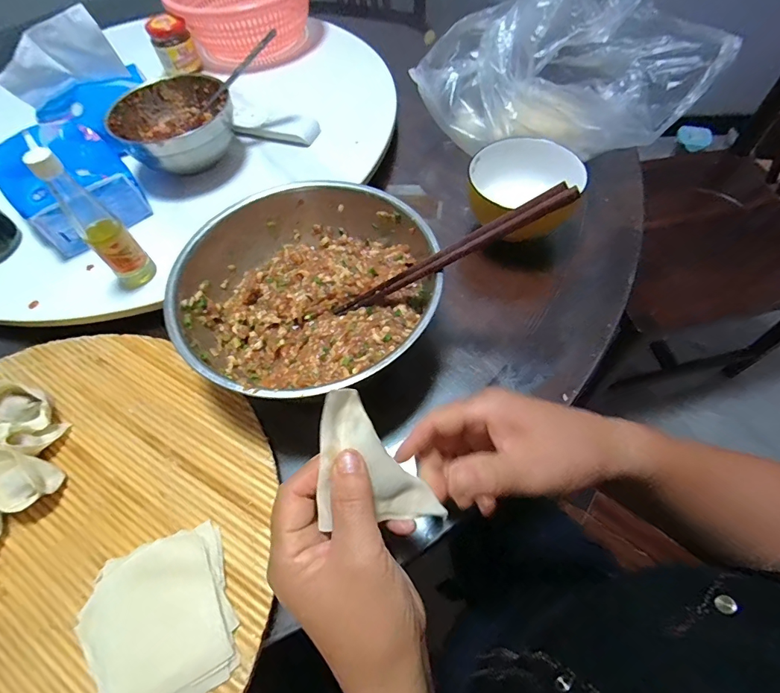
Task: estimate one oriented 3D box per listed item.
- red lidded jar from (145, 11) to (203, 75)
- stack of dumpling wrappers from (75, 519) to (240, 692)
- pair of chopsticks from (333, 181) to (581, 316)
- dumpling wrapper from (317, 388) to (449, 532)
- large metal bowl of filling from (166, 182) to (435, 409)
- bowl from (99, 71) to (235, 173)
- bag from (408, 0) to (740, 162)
[{"bbox_3d":[-0.315,-0.443,0.610,0.056,0.062,0.051,-2,59,3],"label":"red lidded jar"},{"bbox_3d":[-0.153,0.186,0.276,0.093,0.013,0.106,-22,60,-10],"label":"stack of dumpling wrappers"},{"bbox_3d":[0.038,-0.069,0.335,0.217,0.012,0.021,-23,53,31],"label":"pair of chopsticks"},{"bbox_3d":[-0.016,0.078,0.241,0.058,0.007,0.098,-42,99,-20],"label":"dumpling wrapper"},{"bbox_3d":[-0.071,-0.047,0.374,0.214,0.073,0.220,-2,59,3],"label":"large metal bowl of filling"},{"bbox_3d":[-0.254,-0.263,0.496,0.129,0.054,0.116,-38,64,-18],"label":"bowl"},{"bbox_3d":[0.214,-0.336,0.480,0.324,0.187,0.200,-19,60,-8],"label":"bag"}]

